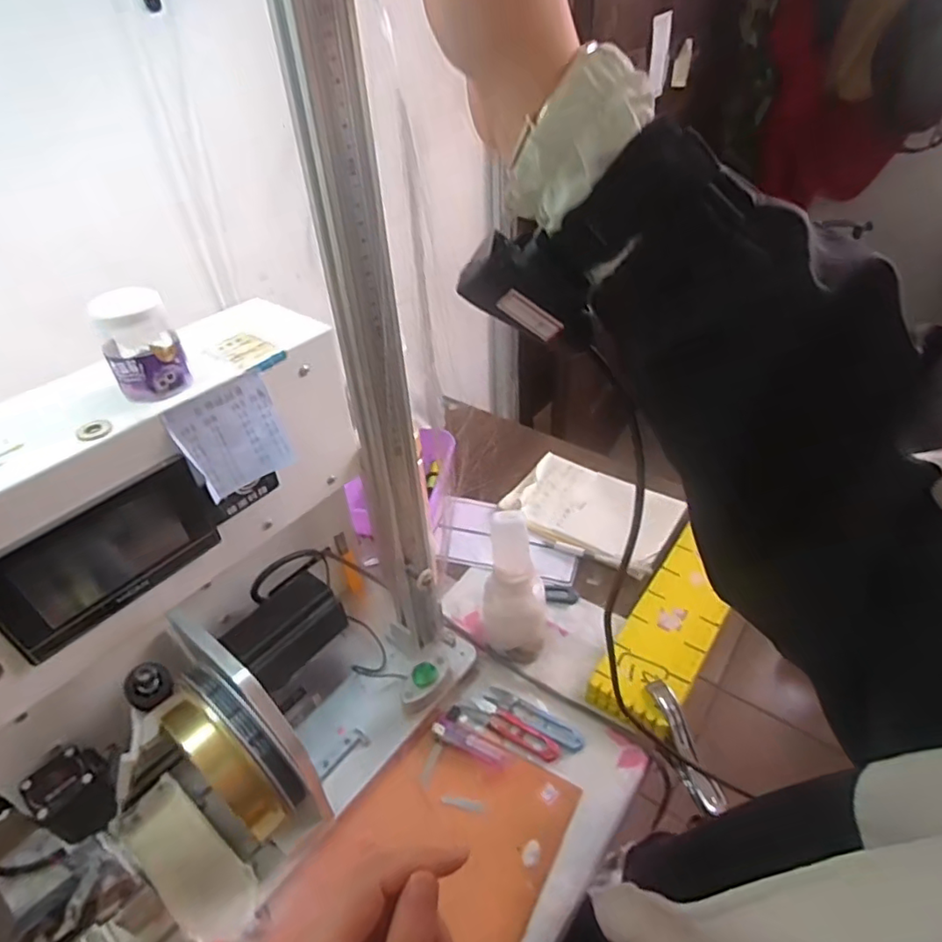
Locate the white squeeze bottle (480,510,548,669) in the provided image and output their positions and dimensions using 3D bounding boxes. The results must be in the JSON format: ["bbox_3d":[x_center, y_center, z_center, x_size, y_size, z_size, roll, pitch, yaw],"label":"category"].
[{"bbox_3d":[0.045,0.119,0.571,0.063,0.173,0.052,2,39,6],"label":"white squeeze bottle"}]

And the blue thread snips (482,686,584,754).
[{"bbox_3d":[0.061,0.235,0.562,0.103,0.010,0.024,23,46,29],"label":"blue thread snips"}]

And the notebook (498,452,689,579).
[{"bbox_3d":[0.157,0.051,0.764,0.213,0.021,0.144,23,46,28],"label":"notebook"}]

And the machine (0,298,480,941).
[{"bbox_3d":[-0.189,0.114,0.447,0.239,0.331,0.347,19,44,25],"label":"machine"}]

